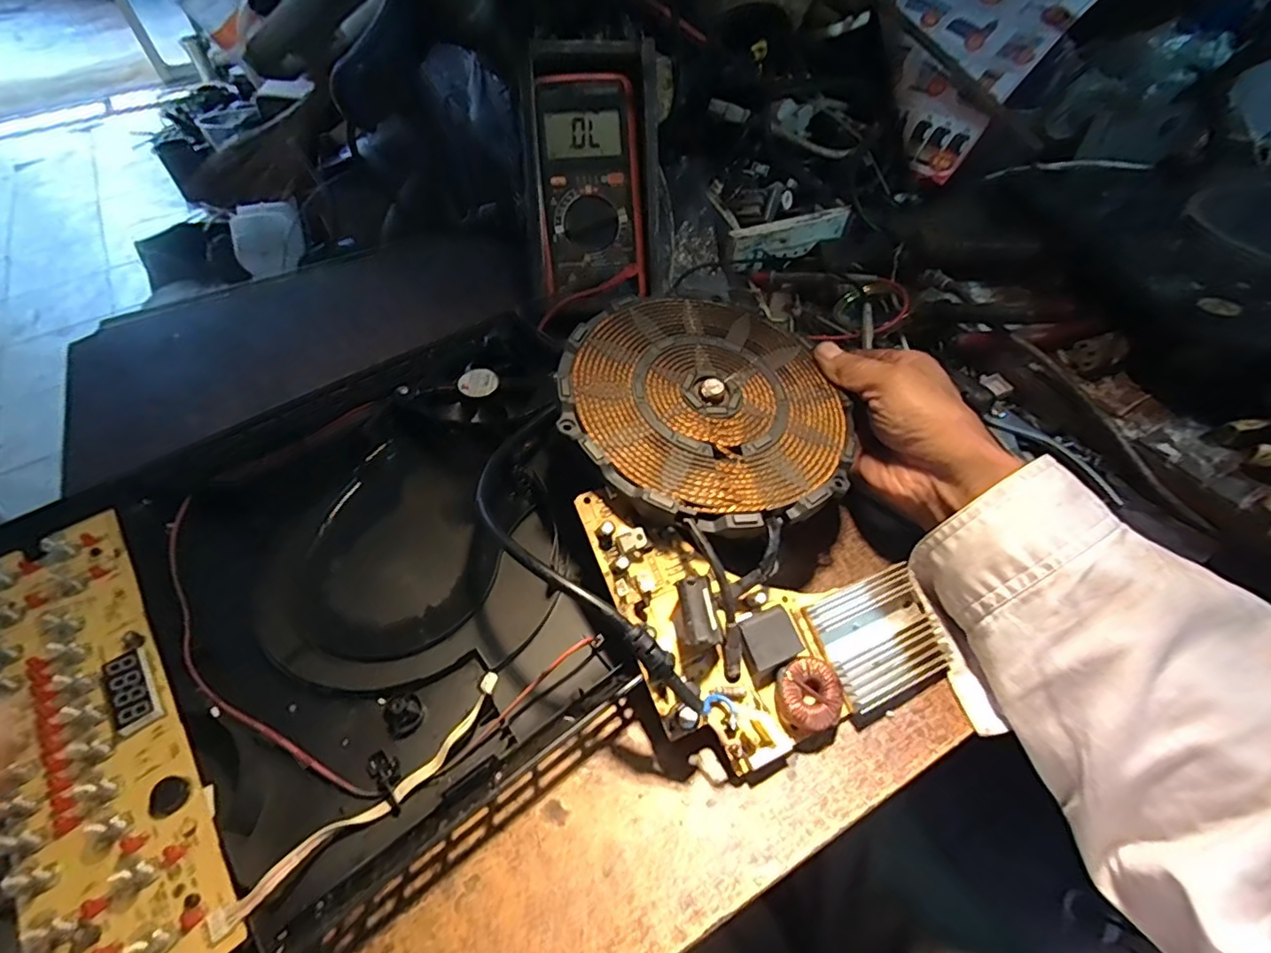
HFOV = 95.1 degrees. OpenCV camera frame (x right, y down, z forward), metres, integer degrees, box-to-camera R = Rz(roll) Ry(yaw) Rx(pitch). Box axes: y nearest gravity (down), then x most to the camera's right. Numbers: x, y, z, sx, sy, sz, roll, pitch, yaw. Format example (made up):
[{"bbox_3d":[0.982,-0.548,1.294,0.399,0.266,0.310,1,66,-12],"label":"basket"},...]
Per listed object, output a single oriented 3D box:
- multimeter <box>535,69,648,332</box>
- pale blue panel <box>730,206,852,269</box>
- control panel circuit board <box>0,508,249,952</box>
[{"bbox_3d":[-0.035,-0.226,0.475,0.082,0.188,0.031,-2,8,2],"label":"multimeter"},{"bbox_3d":[0.150,-0.230,0.560,0.120,0.032,0.018,-15,53,-9],"label":"pale blue panel"},{"bbox_3d":[-0.263,0.120,0.277,0.069,0.019,0.251,-33,60,-21],"label":"control panel circuit board"}]

